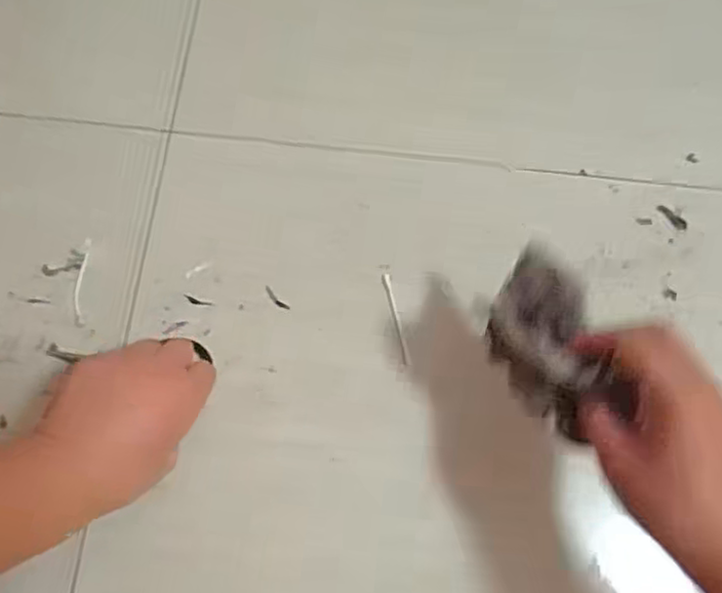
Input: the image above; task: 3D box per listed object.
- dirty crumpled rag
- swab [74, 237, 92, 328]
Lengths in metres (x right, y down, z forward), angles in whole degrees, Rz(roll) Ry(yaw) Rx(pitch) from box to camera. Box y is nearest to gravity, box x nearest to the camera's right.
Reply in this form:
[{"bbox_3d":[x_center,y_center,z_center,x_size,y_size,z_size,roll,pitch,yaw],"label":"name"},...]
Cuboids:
[{"bbox_3d":[0.108,0.022,0.389,0.056,0.055,0.114,-6,72,-4],"label":"dirty crumpled rag"},{"bbox_3d":[-0.210,-0.011,0.494,0.010,0.008,0.067,-2,72,-2],"label":"swab"}]

